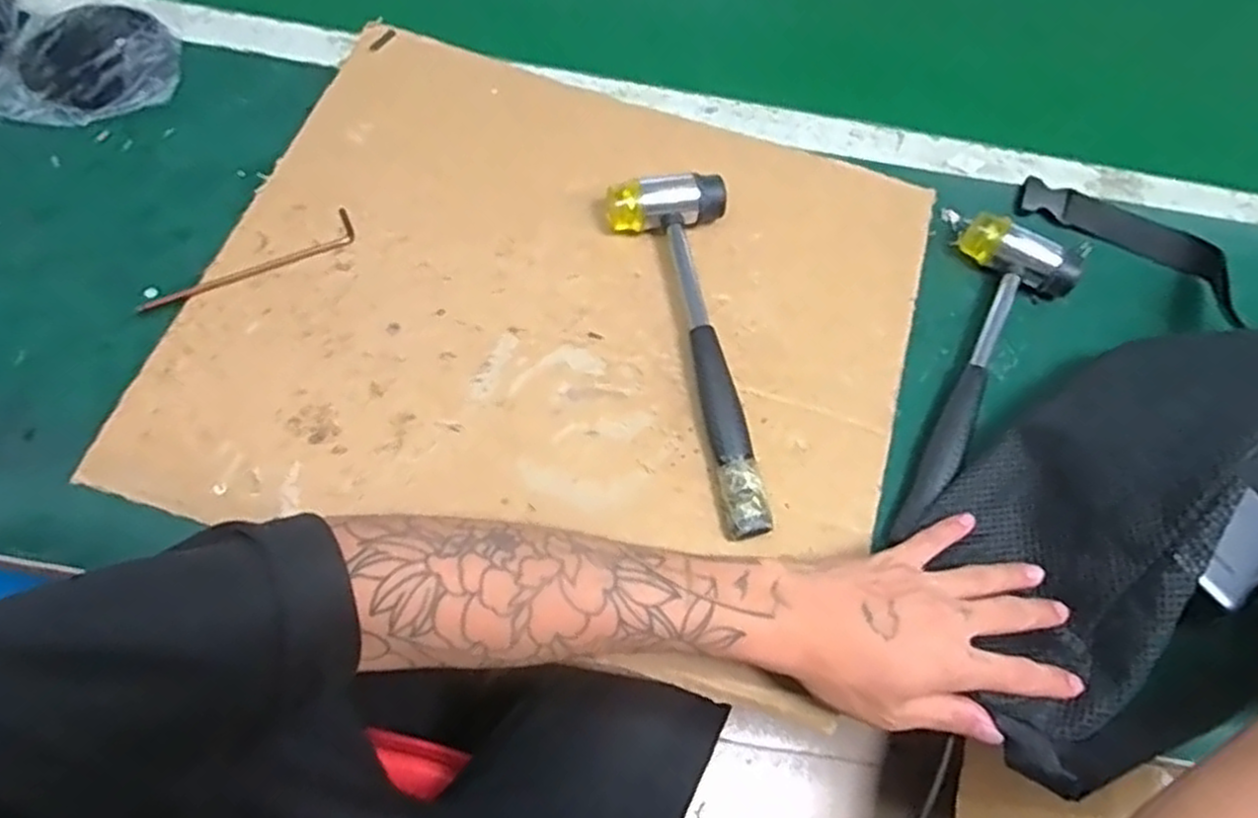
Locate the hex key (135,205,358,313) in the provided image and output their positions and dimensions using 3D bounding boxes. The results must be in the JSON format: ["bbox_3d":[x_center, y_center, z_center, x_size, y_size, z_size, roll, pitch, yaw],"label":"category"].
[{"bbox_3d":[-0.248,-0.095,0.485,0.139,0.006,0.023,-26,69,-15],"label":"hex key"}]

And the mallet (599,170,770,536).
[{"bbox_3d":[0.045,-0.041,0.469,0.078,0.036,0.245,-8,68,-8],"label":"mallet"}]

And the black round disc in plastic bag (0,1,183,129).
[{"bbox_3d":[-0.393,-0.256,0.549,0.112,0.012,0.121,2,67,-4],"label":"black round disc in plastic bag"}]

